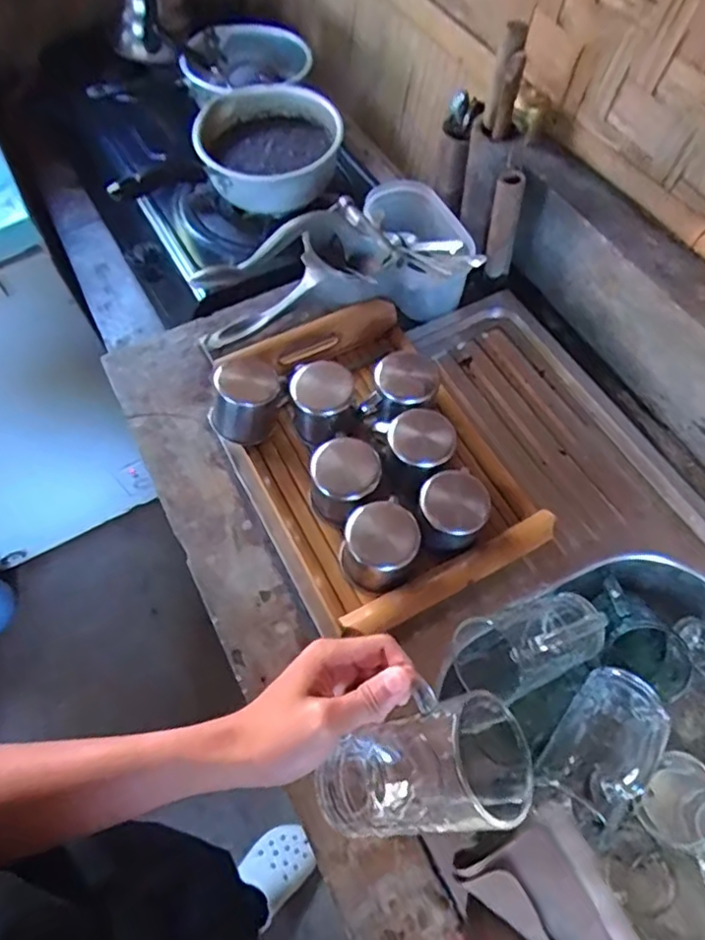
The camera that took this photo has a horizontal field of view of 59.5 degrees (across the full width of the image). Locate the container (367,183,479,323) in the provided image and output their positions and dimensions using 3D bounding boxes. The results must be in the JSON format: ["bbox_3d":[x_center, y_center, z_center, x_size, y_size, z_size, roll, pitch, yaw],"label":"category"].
[{"bbox_3d":[0.081,-0.275,0.762,0.105,0.068,0.168,-12,62,-4],"label":"container"}]

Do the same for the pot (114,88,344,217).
[{"bbox_3d":[-0.161,-0.416,0.827,0.297,0.109,0.193,-19,62,-7],"label":"pot"}]

